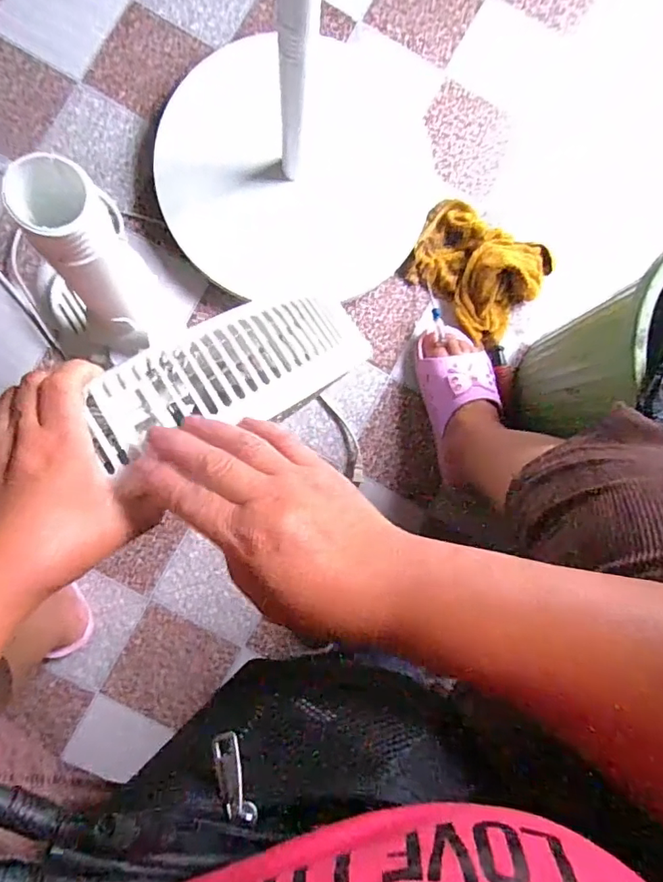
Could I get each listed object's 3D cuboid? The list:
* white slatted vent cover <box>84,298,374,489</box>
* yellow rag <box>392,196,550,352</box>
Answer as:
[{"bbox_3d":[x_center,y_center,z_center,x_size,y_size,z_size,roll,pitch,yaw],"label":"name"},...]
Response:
[{"bbox_3d":[-0.061,-0.047,0.337,0.188,0.020,0.071,-25,92,-23],"label":"white slatted vent cover"},{"bbox_3d":[0.199,-0.240,0.696,0.181,0.058,0.156,37,87,-3],"label":"yellow rag"}]

